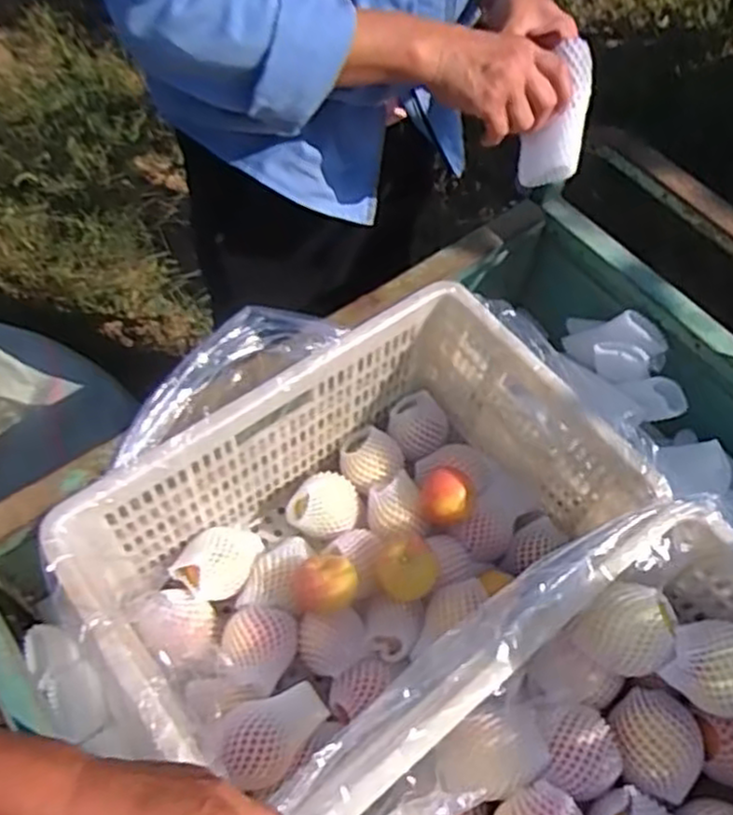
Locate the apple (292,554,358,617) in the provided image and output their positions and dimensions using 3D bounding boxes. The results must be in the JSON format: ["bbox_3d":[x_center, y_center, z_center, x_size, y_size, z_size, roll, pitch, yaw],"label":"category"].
[{"bbox_3d":[-0.048,0.206,0.836,0.072,0.056,0.064,-17,61,-14],"label":"apple"}]

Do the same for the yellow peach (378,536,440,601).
[{"bbox_3d":[0.047,0.193,0.847,0.062,0.056,0.063,2,58,-3],"label":"yellow peach"}]

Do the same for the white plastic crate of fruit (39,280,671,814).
[{"bbox_3d":[-0.011,0.153,0.803,0.520,0.237,0.330,-32,65,-22],"label":"white plastic crate of fruit"}]

